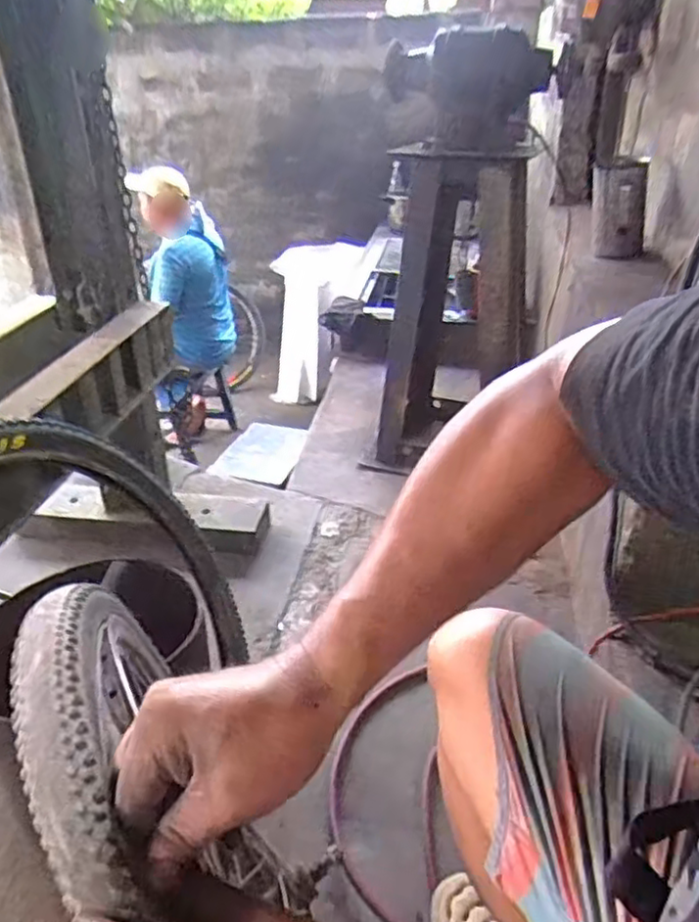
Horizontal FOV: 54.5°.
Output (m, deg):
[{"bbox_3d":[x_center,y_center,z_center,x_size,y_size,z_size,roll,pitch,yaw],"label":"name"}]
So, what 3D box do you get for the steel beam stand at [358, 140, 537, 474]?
[{"bbox_3d":[0.252,-0.374,1.701,0.318,0.789,0.345,10,32,18],"label":"steel beam stand"}]

